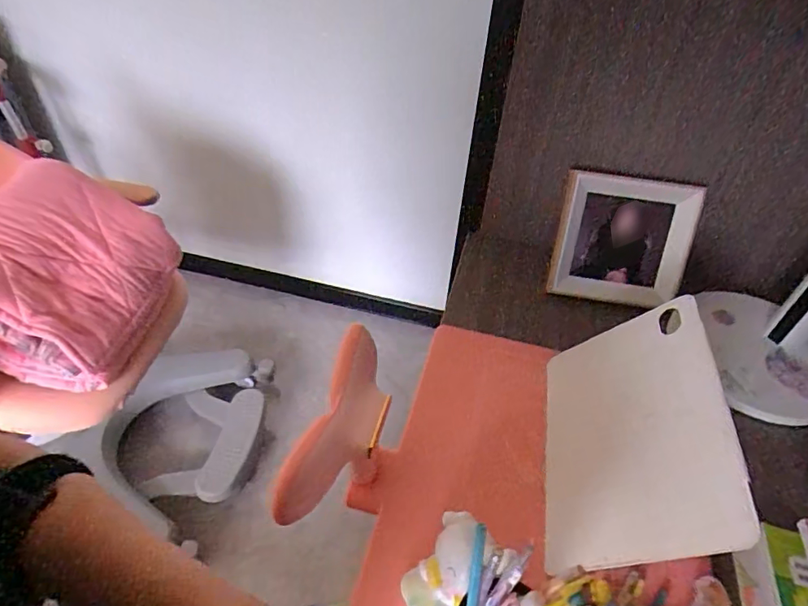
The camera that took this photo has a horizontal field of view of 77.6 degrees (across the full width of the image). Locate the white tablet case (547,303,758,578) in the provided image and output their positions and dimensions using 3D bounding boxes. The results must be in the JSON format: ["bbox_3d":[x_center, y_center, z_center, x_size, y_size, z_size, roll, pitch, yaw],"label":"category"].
[{"bbox_3d":[0.221,0.124,0.506,0.016,0.191,0.269,40,41,-18],"label":"white tablet case"}]

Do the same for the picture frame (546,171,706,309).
[{"bbox_3d":[0.316,-0.088,0.724,0.181,0.180,0.024,10,10,9],"label":"picture frame"}]

